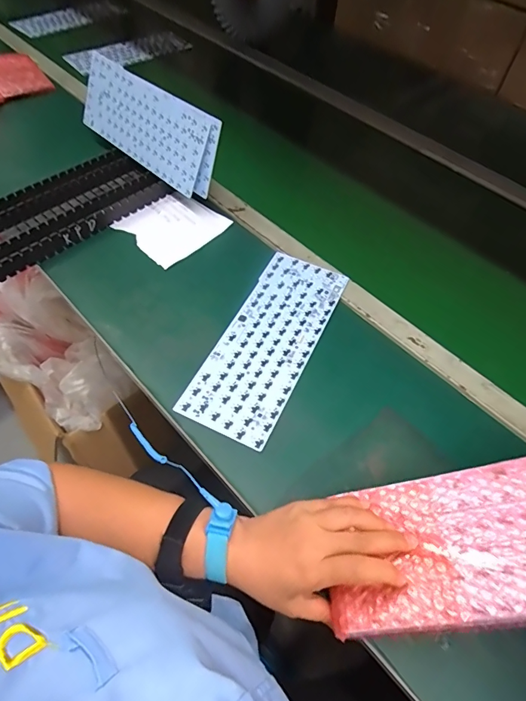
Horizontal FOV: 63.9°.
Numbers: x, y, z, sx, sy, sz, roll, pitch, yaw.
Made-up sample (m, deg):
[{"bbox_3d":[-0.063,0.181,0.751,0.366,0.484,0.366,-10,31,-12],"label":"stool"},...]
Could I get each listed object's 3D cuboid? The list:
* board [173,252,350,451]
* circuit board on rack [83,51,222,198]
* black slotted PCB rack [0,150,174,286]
[{"bbox_3d":[0.011,-0.019,0.577,0.117,0.005,0.302,24,57,12],"label":"board"},{"bbox_3d":[-0.200,-0.387,0.720,0.310,0.122,0.022,39,35,20],"label":"circuit board on rack"},{"bbox_3d":[-0.355,-0.207,0.671,0.150,0.035,0.396,40,62,21],"label":"black slotted PCB rack"}]

